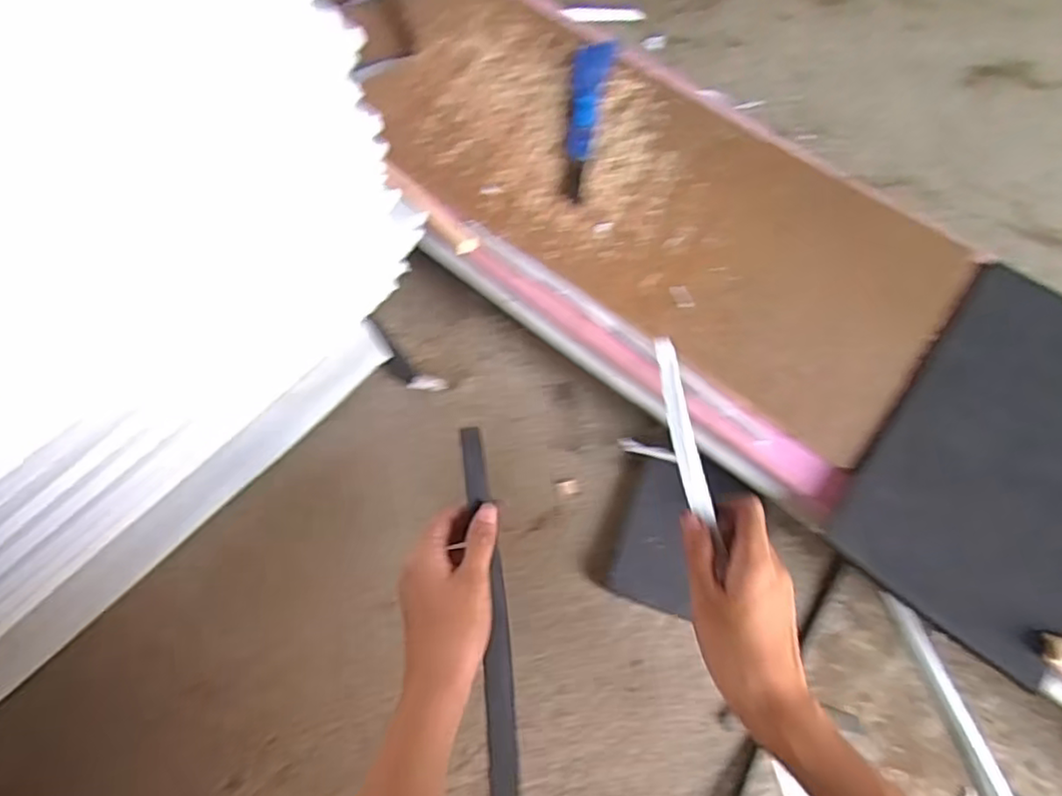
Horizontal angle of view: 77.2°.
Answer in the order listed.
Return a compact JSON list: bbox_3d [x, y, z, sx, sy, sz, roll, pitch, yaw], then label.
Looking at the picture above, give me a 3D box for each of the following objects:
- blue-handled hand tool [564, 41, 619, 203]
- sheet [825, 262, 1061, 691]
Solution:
[{"bbox_3d":[0.048,-0.247,0.577,0.033,0.009,0.175,8,66,2],"label":"blue-handled hand tool"},{"bbox_3d":[0.331,0.037,0.453,0.151,0.017,0.268,36,74,14],"label":"sheet"}]

